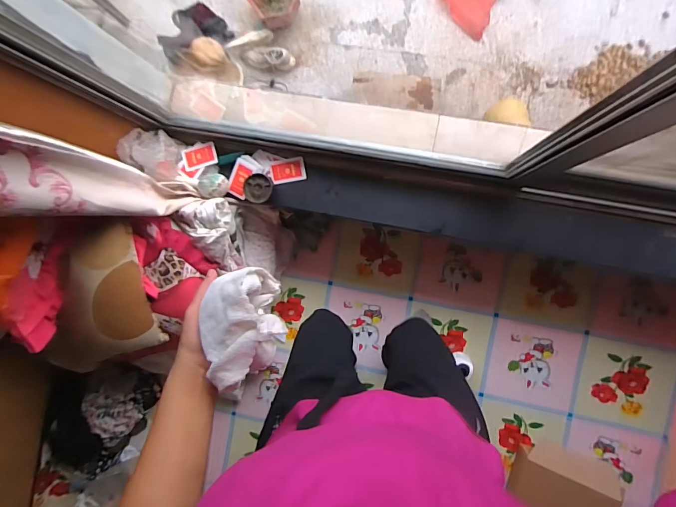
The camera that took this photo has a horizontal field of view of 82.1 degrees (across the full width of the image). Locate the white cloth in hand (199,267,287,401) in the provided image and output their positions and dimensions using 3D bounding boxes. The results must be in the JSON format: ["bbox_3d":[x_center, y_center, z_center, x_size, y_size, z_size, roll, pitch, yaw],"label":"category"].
[{"bbox_3d":[-0.108,0.084,0.431,0.078,0.068,0.126,-11,90,8],"label":"white cloth in hand"}]

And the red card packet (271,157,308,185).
[{"bbox_3d":[-0.137,-0.228,1.078,0.095,0.007,0.060,-11,105,7],"label":"red card packet"}]

